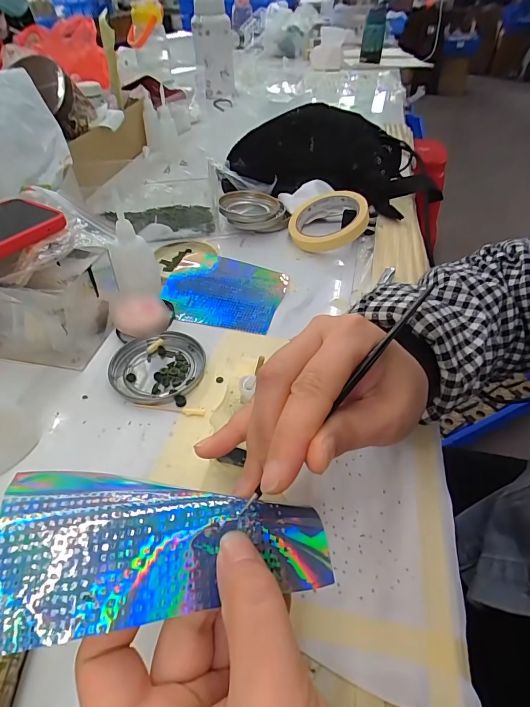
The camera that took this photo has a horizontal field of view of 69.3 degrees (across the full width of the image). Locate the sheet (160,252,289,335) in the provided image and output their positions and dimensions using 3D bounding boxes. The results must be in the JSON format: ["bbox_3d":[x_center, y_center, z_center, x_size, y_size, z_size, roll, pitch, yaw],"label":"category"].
[{"bbox_3d":[-0.046,-0.069,0.412,0.127,0.009,0.104,14,52,10],"label":"sheet"}]

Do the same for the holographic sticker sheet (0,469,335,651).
[{"bbox_3d":[-0.037,0.075,0.155,0.124,0.026,0.063,5,45,-11],"label":"holographic sticker sheet"}]

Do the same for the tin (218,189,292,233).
[{"bbox_3d":[-0.014,-0.187,0.508,0.089,0.028,0.077,1,45,2],"label":"tin"}]

